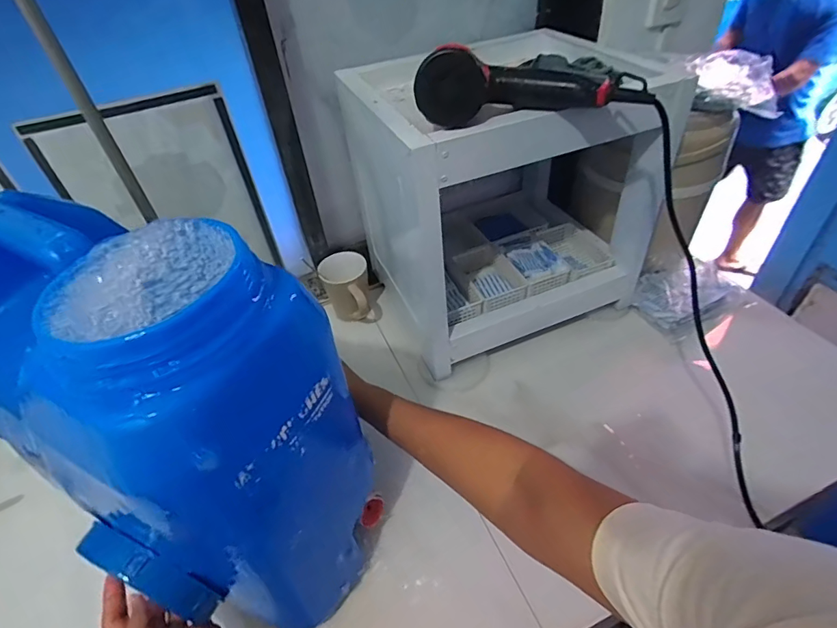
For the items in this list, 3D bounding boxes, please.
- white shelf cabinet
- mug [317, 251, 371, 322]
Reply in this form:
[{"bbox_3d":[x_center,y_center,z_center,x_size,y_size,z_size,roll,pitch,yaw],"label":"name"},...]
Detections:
[{"bbox_3d":[0.131,-0.174,0.676,0.372,0.323,0.297,-20,46,-13],"label":"white shelf cabinet"},{"bbox_3d":[-0.115,-0.031,0.765,0.079,0.107,0.100,-12,45,-6],"label":"mug"}]

